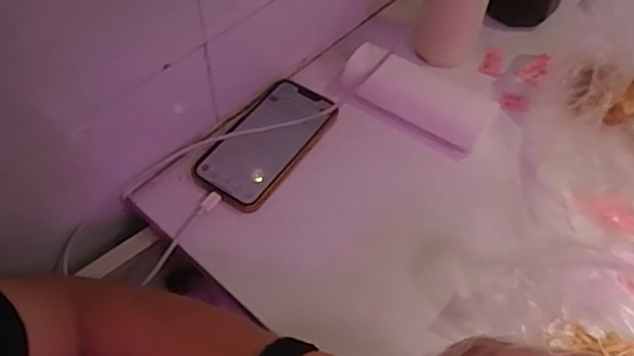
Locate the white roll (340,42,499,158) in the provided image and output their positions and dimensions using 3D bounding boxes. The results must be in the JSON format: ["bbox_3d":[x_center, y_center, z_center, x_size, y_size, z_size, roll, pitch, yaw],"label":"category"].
[{"bbox_3d":[0.095,-0.077,0.548,0.145,0.053,0.050,27,59,15],"label":"white roll"}]

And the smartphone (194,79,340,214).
[{"bbox_3d":[-0.044,-0.035,0.525,0.073,0.014,0.146,28,61,19],"label":"smartphone"}]

